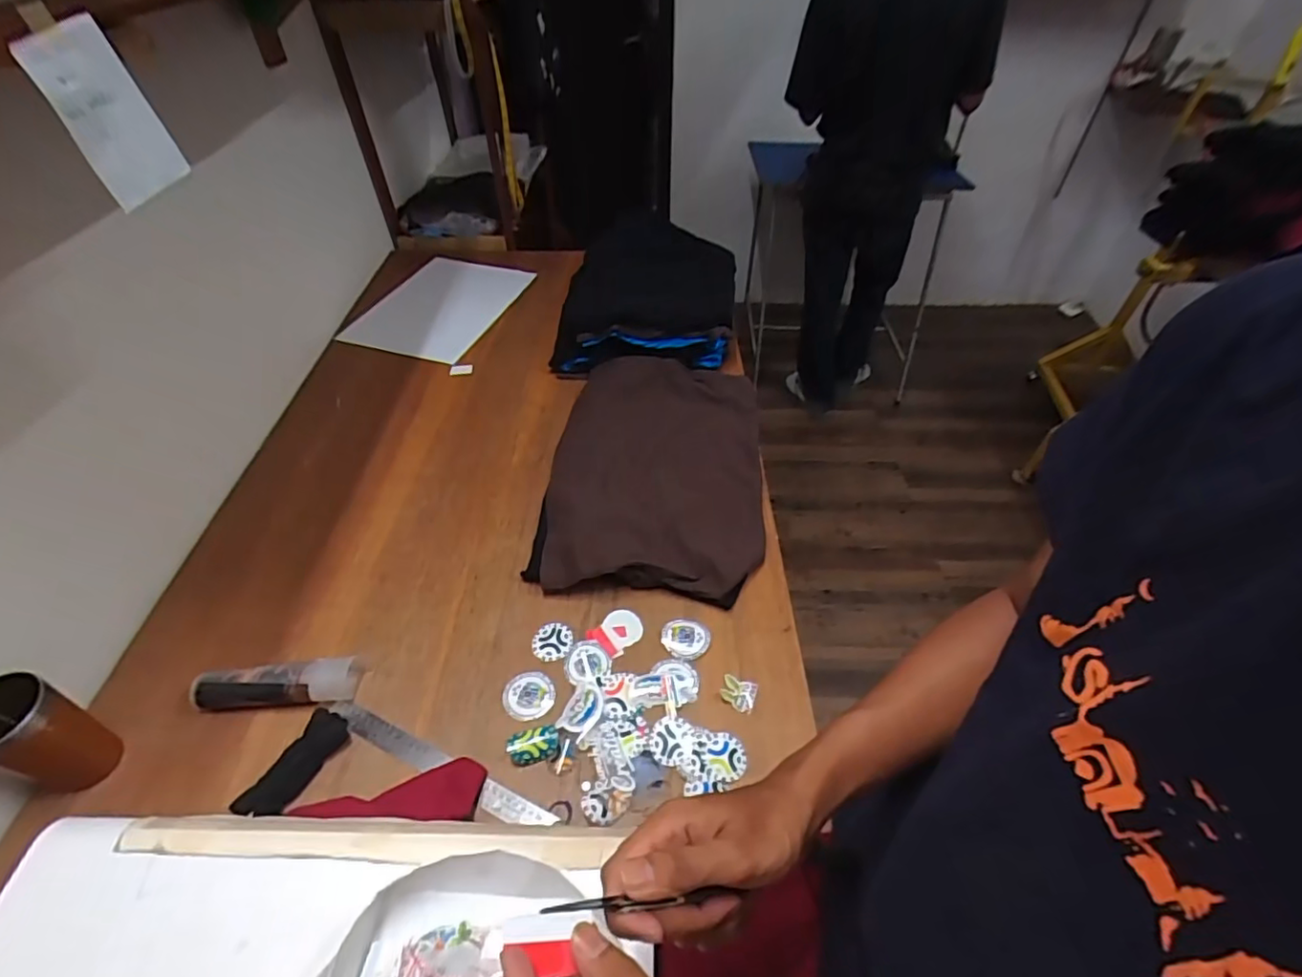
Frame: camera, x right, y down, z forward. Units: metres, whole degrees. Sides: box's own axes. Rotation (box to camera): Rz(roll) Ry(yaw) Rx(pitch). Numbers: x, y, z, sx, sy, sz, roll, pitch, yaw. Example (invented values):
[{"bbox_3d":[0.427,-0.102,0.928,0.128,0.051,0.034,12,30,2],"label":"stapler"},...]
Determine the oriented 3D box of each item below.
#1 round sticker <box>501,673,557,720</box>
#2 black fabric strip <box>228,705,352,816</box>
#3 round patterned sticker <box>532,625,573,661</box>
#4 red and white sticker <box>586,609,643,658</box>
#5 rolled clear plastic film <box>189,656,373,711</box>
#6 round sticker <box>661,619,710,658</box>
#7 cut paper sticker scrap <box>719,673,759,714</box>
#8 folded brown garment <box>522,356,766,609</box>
[{"bbox_3d":[-0.152,0.259,0.733,0.062,0.009,0.059,1,47,-1],"label":"round sticker"},{"bbox_3d":[-0.400,0.312,0.661,0.044,0.023,0.123,19,49,15],"label":"black fabric strip"},{"bbox_3d":[-0.132,0.205,0.785,0.052,0.005,0.054,1,52,-1],"label":"round patterned sticker"},{"bbox_3d":[-0.045,0.192,0.795,0.070,0.004,0.056,-34,56,-29],"label":"red and white sticker"},{"bbox_3d":[-0.454,0.240,0.715,0.188,0.038,0.052,-7,47,-9],"label":"rolled clear plastic film"},{"bbox_3d":[0.047,0.202,0.786,0.063,0.008,0.053,3,58,0],"label":"round sticker"},{"bbox_3d":[0.111,0.260,0.743,0.044,0.004,0.040,18,49,14],"label":"cut paper sticker scrap"},{"bbox_3d":[0.013,-0.046,0.984,0.350,0.057,0.516,4,47,2],"label":"folded brown garment"}]

